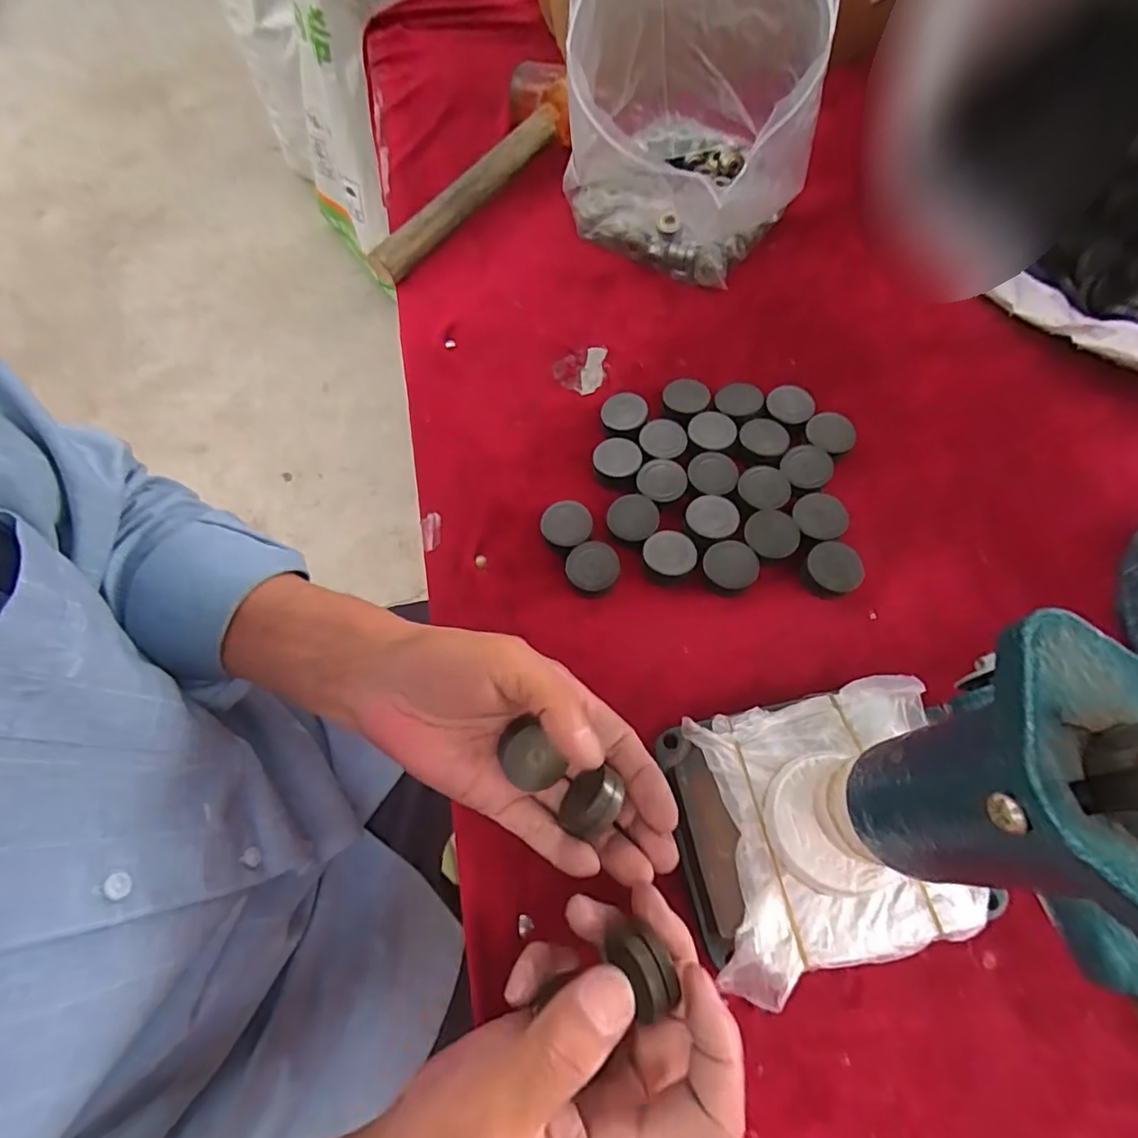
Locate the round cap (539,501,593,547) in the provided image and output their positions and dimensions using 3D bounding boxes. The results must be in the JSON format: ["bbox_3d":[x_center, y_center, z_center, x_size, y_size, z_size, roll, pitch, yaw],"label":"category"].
[{"bbox_3d":[-0.001,-0.028,0.361,0.032,0.008,0.030,-1,64,2],"label":"round cap"}]

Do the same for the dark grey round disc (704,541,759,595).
[{"bbox_3d":[0.099,-0.001,0.345,0.033,0.006,0.031,-1,64,2],"label":"dark grey round disc"}]

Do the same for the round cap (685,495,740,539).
[{"bbox_3d":[0.091,-0.034,0.357,0.032,0.004,0.031,-1,64,2],"label":"round cap"}]

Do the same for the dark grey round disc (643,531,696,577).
[{"bbox_3d":[0.063,-0.011,0.348,0.031,0.004,0.030,-1,64,2],"label":"dark grey round disc"}]

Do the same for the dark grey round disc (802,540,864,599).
[{"bbox_3d":[0.159,0.002,0.342,0.037,0.009,0.032,-41,69,-16],"label":"dark grey round disc"}]

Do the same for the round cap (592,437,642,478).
[{"bbox_3d":[0.033,-0.075,0.381,0.032,0.004,0.031,-1,64,2],"label":"round cap"}]

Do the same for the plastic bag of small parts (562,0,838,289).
[{"bbox_3d":[0.092,-0.346,0.424,0.178,0.183,0.187,19,66,12],"label":"plastic bag of small parts"}]

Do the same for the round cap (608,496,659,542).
[{"bbox_3d":[0.041,-0.035,0.360,0.032,0.004,0.033,-1,64,2],"label":"round cap"}]

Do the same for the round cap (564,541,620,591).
[{"bbox_3d":[0.015,-0.002,0.351,0.032,0.006,0.030,-1,64,2],"label":"round cap"}]

